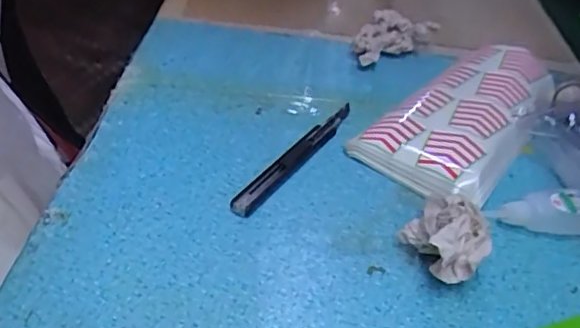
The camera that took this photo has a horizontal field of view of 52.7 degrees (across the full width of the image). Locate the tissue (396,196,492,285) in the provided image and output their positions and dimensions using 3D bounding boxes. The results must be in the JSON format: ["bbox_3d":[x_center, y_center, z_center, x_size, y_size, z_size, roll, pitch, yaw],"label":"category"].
[{"bbox_3d":[0.098,0.045,0.357,0.049,0.044,0.051,-1,39,-10],"label":"tissue"}]

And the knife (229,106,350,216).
[{"bbox_3d":[0.006,-0.008,0.434,0.018,0.008,0.147,25,41,21],"label":"knife"}]

